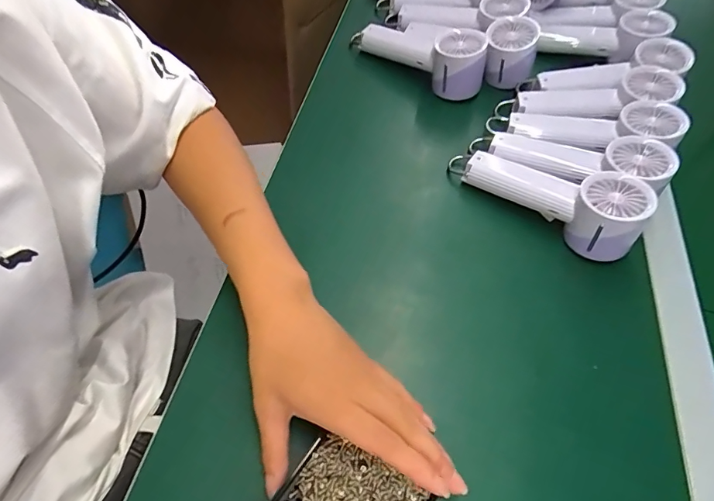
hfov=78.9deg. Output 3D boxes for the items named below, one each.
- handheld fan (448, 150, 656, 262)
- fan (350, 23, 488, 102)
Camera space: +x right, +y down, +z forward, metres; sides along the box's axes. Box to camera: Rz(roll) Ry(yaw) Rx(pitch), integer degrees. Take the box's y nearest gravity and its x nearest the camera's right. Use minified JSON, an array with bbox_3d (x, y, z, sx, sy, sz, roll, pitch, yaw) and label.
[{"bbox_3d":[0.190,-0.069,0.438,0.192,0.062,0.063,39,62,21],"label":"handheld fan"},{"bbox_3d":[0.082,-0.266,0.577,0.197,0.080,0.060,40,62,22],"label":"fan"}]

